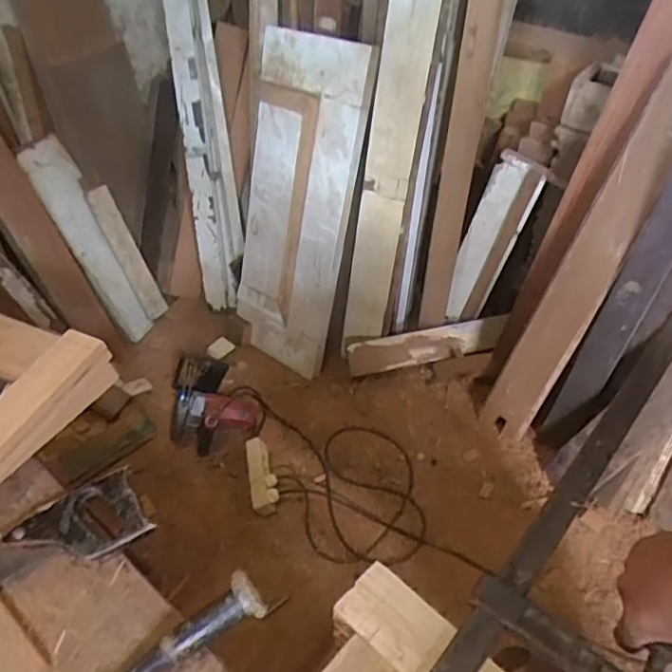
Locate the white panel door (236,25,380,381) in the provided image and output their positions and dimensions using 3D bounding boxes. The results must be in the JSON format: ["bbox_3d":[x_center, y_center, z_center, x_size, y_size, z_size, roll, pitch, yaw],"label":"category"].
[{"bbox_3d":[-0.121,-0.327,1.583,0.363,0.920,0.045,32,39,25],"label":"white panel door"}]

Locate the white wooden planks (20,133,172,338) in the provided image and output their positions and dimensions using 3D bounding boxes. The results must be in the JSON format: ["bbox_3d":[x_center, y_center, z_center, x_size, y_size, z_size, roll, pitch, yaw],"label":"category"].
[{"bbox_3d":[-0.706,-0.281,1.750,0.054,0.625,0.206,3,41,32],"label":"white wooden planks"}]

